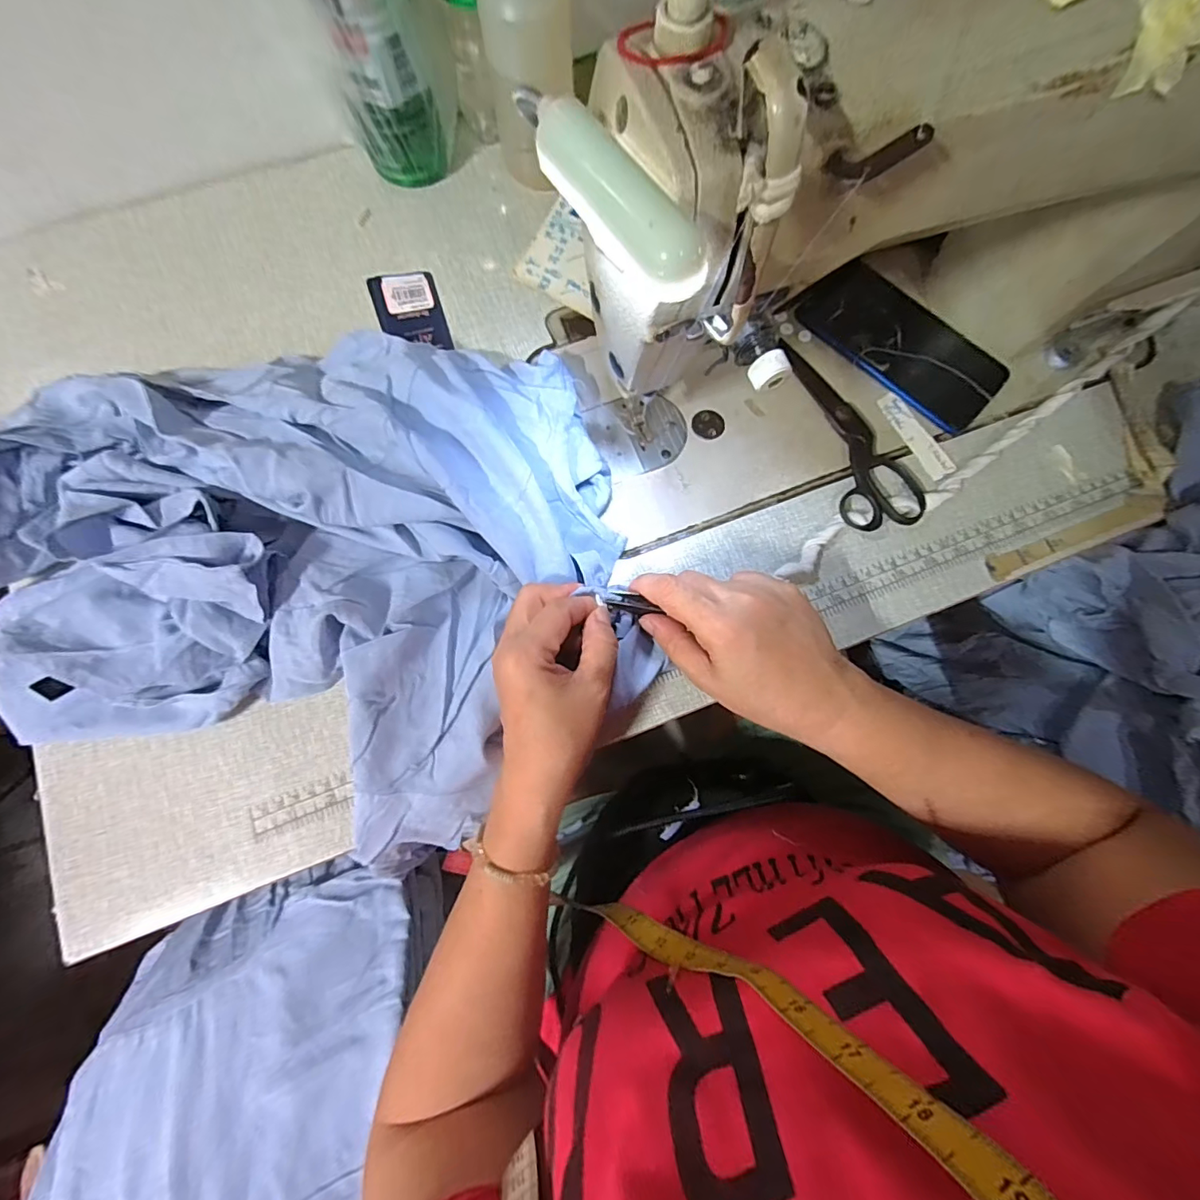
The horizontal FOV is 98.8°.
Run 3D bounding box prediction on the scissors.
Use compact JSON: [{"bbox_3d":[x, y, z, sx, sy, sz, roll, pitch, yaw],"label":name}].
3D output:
[{"bbox_3d":[0.188,-0.128,0.382,0.058,0.010,0.160,-12,78,-3],"label":"scissors"}]

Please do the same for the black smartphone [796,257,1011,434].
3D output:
[{"bbox_3d":[0.235,-0.201,0.398,0.156,0.011,0.075,42,80,8],"label":"black smartphone"}]

